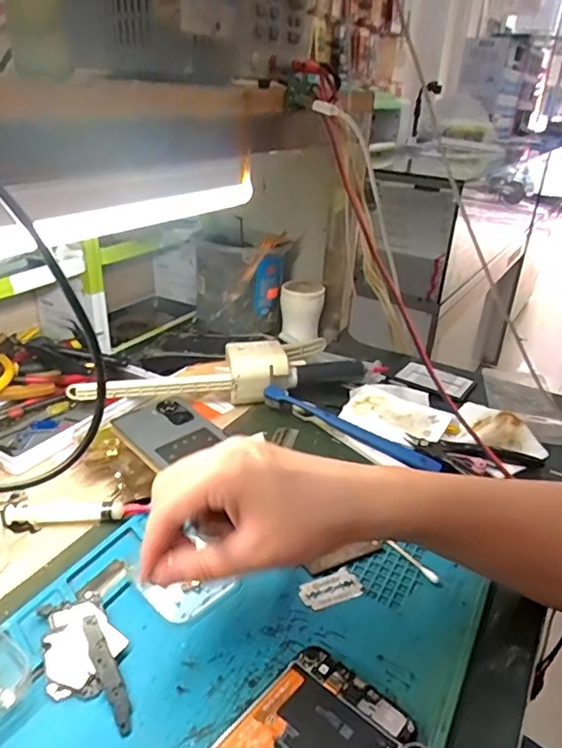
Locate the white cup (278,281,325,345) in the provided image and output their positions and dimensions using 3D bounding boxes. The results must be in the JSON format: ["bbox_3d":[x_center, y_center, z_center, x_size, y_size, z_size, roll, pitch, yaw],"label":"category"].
[{"bbox_3d":[0.025,-0.080,0.702,0.051,0.065,0.047,4,29,-2],"label":"white cup"}]

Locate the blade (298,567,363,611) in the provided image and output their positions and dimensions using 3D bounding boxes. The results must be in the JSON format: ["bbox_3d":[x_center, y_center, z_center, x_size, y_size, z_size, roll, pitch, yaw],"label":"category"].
[{"bbox_3d":[0.033,0.143,0.370,0.041,0.004,0.023,-11,31,-26],"label":"blade"}]

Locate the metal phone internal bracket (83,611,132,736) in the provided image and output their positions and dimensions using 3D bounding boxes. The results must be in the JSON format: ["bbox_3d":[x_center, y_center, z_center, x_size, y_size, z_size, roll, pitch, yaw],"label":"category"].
[{"bbox_3d":[-0.096,0.165,0.307,0.011,0.008,0.070,-15,33,-32],"label":"metal phone internal bracket"}]

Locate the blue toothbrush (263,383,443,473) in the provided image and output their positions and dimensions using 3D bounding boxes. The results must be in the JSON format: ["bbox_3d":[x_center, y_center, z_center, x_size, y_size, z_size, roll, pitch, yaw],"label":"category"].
[{"bbox_3d":[0.064,0.048,0.528,0.185,0.012,0.019,21,32,30],"label":"blue toothbrush"}]

